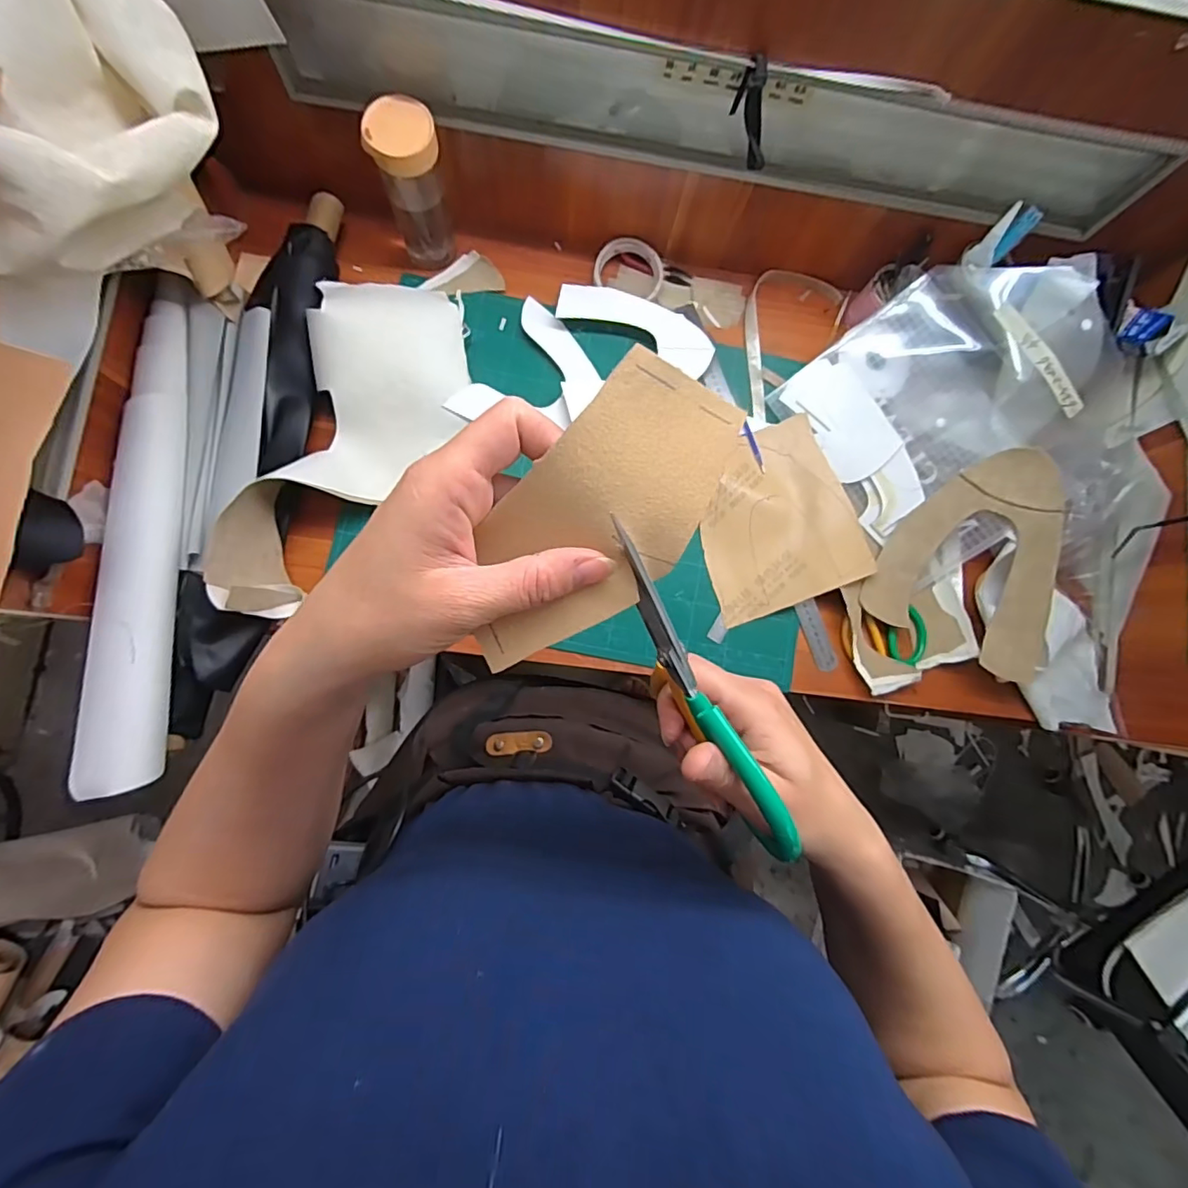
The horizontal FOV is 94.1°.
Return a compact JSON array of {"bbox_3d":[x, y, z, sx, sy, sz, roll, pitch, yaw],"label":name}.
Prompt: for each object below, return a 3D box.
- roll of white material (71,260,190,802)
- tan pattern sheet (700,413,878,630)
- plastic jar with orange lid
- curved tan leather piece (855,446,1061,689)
[{"bbox_3d":[-0.466,-0.059,0.585,0.069,0.049,0.535,5,84,-4],"label":"roll of white material"},{"bbox_3d":[0.229,-0.099,0.709,0.191,0.039,0.228,-19,86,-6],"label":"tan pattern sheet"},{"bbox_3d":[-0.212,-0.478,0.664,0.075,0.187,0.061,-13,85,-6],"label":"plastic jar with orange lid"},{"bbox_3d":[0.496,-0.045,0.690,0.218,0.033,0.246,28,104,6],"label":"curved tan leather piece"}]

